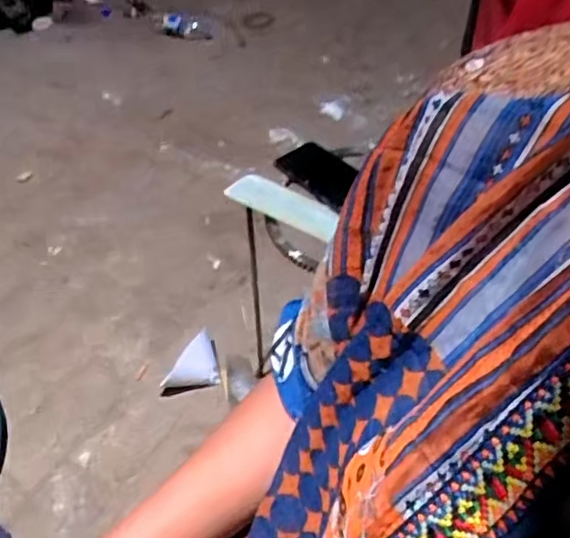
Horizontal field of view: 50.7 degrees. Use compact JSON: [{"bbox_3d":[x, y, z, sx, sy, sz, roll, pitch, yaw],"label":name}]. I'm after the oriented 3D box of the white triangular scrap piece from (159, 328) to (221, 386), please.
[{"bbox_3d":[-0.174,0.166,1.101,0.096,0.030,0.102,-10,49,-4],"label":"white triangular scrap piece"}]

